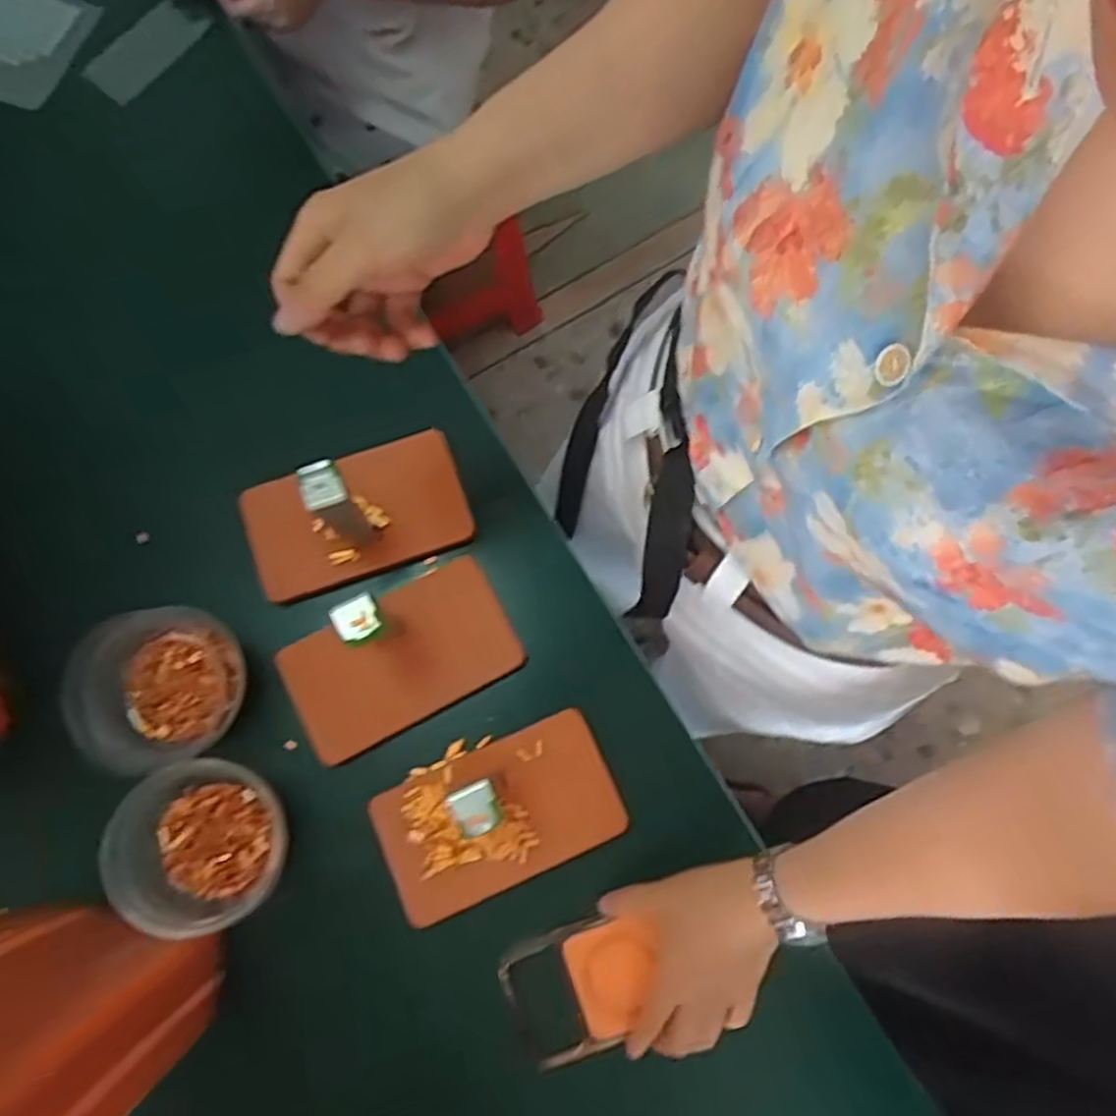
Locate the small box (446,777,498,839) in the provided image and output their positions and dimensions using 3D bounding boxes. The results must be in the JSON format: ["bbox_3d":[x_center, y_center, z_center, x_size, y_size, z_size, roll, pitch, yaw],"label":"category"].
[{"bbox_3d":[-0.051,0.154,0.479,0.029,0.011,0.029,-21,76,-5],"label":"small box"}]

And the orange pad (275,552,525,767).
[{"bbox_3d":[-0.122,0.077,0.609,0.173,0.015,0.099,-28,77,-7],"label":"orange pad"}]

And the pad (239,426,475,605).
[{"bbox_3d":[-0.164,-0.036,0.632,0.173,0.023,0.096,-20,76,-5],"label":"pad"}]

